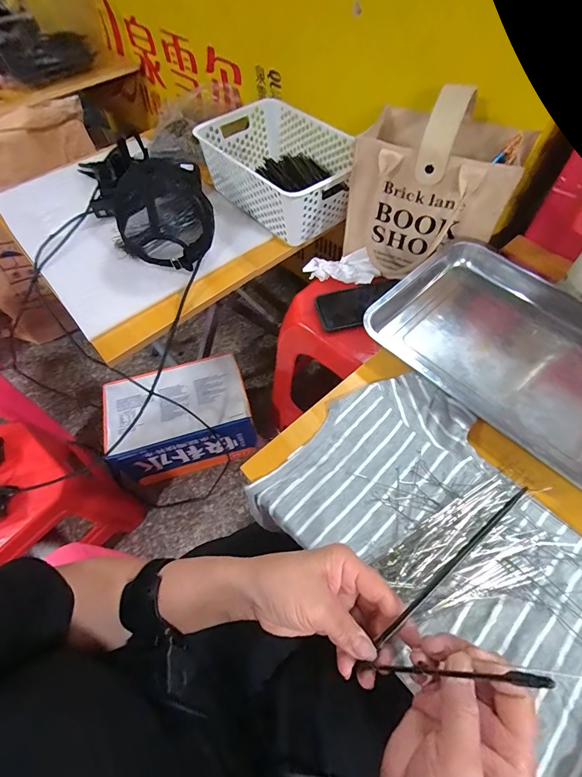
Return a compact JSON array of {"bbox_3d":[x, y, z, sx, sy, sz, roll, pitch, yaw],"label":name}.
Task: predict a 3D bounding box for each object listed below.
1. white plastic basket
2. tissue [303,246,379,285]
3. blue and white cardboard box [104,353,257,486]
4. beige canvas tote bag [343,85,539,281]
[{"bbox_3d":[-0.014,-0.421,0.704,0.208,0.106,0.316,-35,64,-17],"label":"white plastic basket"},{"bbox_3d":[0.094,-0.223,0.661,0.128,0.036,0.069,8,60,7],"label":"tissue"},{"bbox_3d":[-0.270,0.082,0.936,0.321,0.201,0.209,-14,60,-6],"label":"blue and white cardboard box"},{"bbox_3d":[0.213,-0.306,0.562,0.222,0.220,0.144,32,66,19],"label":"beige canvas tote bag"}]

